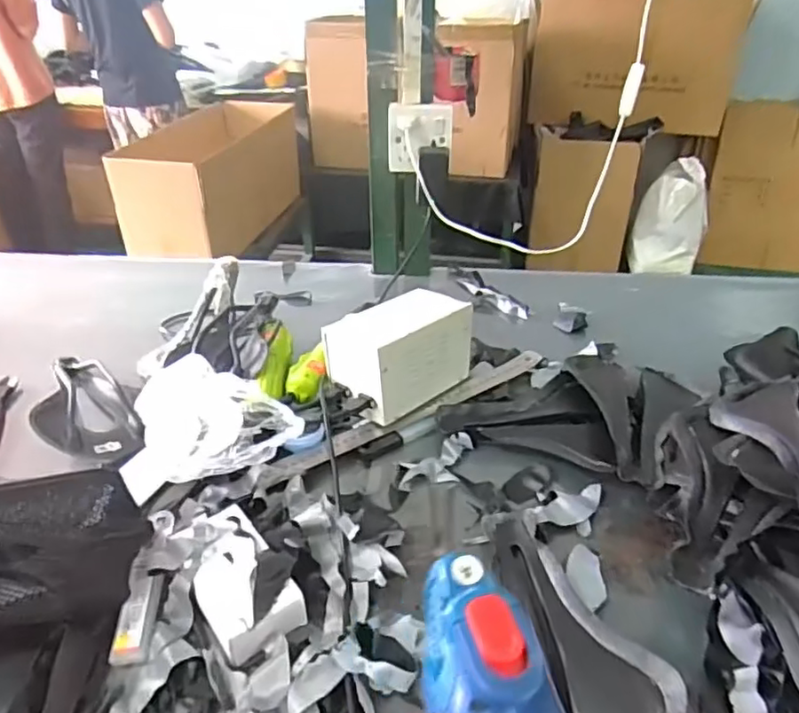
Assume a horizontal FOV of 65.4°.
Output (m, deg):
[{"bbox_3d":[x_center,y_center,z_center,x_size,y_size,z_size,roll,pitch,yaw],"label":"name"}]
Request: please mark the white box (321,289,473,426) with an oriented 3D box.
[{"bbox_3d":[0.002,-0.007,0.707,0.103,0.095,0.151,28,42,36],"label":"white box"}]

